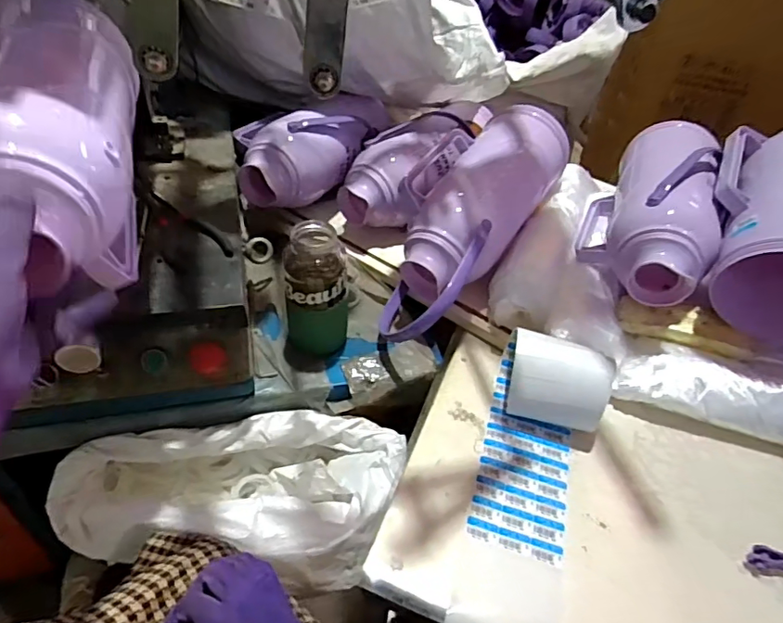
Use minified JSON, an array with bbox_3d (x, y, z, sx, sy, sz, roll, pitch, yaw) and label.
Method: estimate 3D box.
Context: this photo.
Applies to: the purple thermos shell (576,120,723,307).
[{"bbox_3d":[0.420,-0.187,0.845,0.181,0.159,0.378,16,58,11],"label":"purple thermos shell"}]

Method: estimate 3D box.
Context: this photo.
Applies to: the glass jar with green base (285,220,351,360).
[{"bbox_3d":[-0.103,-0.031,0.732,0.085,0.197,0.081,3,43,-3],"label":"glass jar with green base"}]

